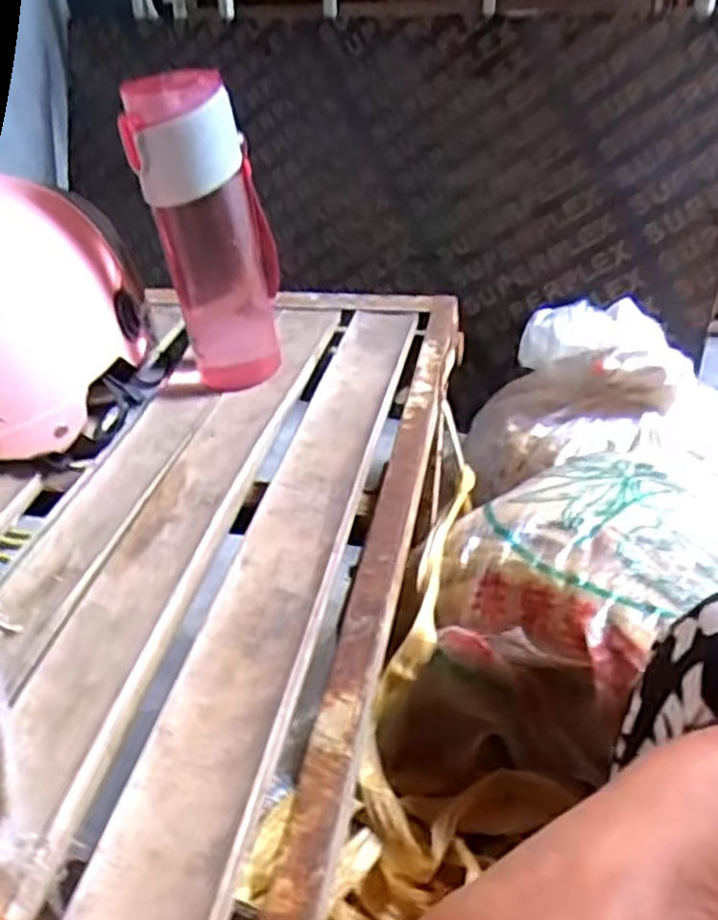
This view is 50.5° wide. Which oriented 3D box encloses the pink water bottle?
[{"bbox_3d":[-0.107,-0.159,0.560,0.085,0.219,0.058,-7,35,-4],"label":"pink water bottle"}]

